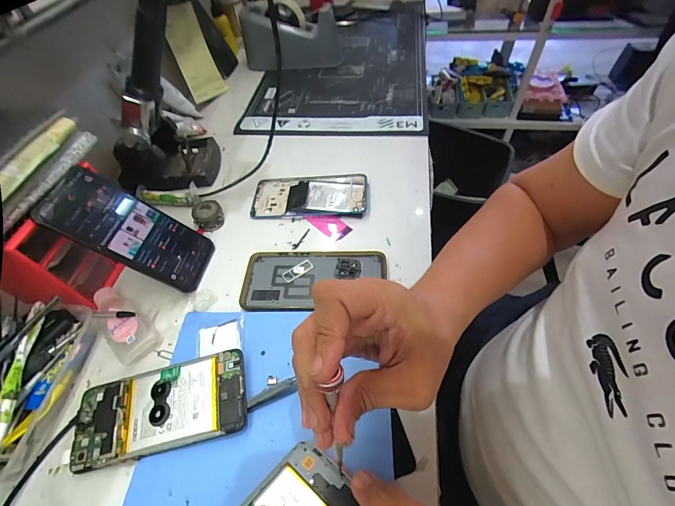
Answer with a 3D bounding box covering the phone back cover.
[{"bbox_3d":[-0.027,0.031,0.386,0.167,0.009,0.079,-1,54,3],"label":"phone back cover"}]

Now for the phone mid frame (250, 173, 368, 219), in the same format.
[{"bbox_3d":[-0.041,-0.082,0.470,0.163,0.016,0.075,0,54,4],"label":"phone mid frame"}]

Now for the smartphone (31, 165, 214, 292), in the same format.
[{"bbox_3d":[-0.227,-0.023,0.371,0.007,0.167,0.080,-25,41,40],"label":"smartphone"}]

